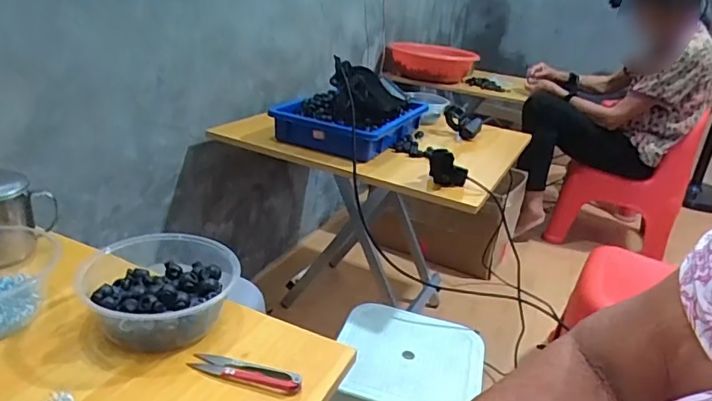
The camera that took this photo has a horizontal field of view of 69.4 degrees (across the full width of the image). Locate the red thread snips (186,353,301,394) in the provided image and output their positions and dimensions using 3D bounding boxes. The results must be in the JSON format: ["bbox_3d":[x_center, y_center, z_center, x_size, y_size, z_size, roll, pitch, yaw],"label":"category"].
[{"bbox_3d":[-0.096,0.149,0.447,0.099,0.007,0.022,12,24,11],"label":"red thread snips"}]

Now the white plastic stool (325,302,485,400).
[{"bbox_3d":[0.058,0.375,0.893,0.257,0.266,0.257,12,24,11],"label":"white plastic stool"}]

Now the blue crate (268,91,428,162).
[{"bbox_3d":[0.000,-0.187,1.161,0.233,0.088,0.370,14,25,17],"label":"blue crate"}]

